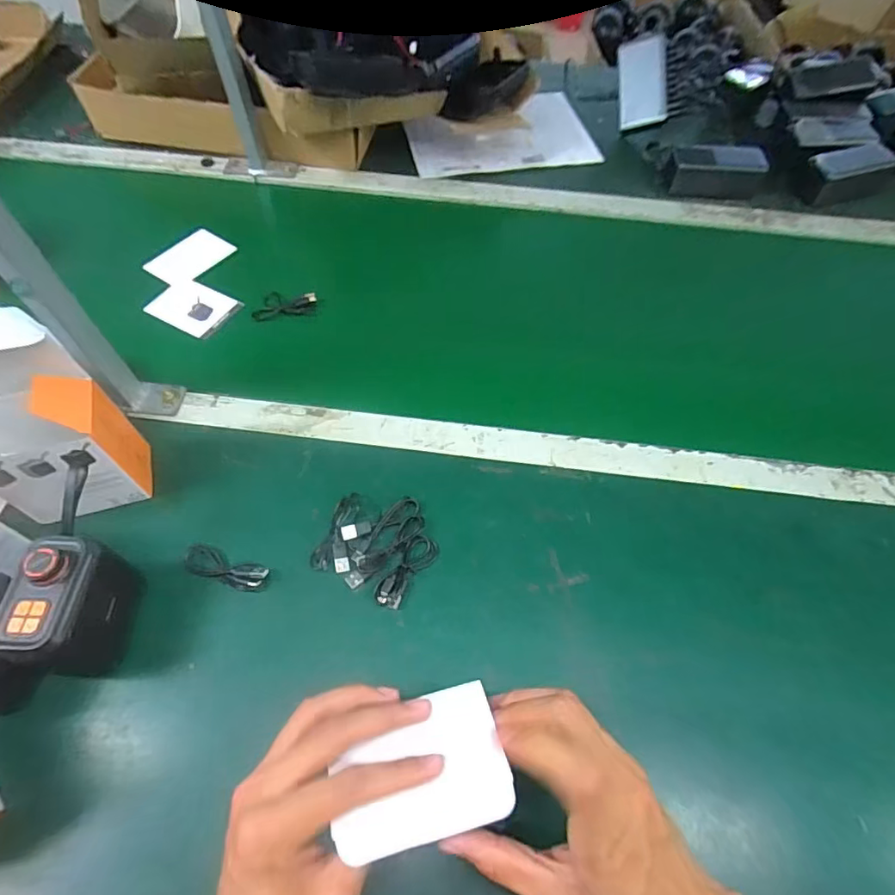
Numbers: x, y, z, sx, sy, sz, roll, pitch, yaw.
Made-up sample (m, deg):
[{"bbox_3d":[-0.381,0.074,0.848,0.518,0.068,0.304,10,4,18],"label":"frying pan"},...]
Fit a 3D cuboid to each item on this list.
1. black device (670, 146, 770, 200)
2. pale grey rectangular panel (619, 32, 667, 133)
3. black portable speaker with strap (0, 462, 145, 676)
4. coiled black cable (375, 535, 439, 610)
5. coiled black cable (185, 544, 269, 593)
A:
[{"bbox_3d":[0.392,-0.399,0.765,0.129,0.057,0.034,3,58,0],"label":"black device"},{"bbox_3d":[0.309,-0.581,0.840,0.072,0.134,0.012,0,6,41],"label":"pale grey rectangular panel"},{"bbox_3d":[-0.282,0.102,0.423,0.055,0.103,0.139,6,58,2],"label":"black portable speaker with strap"},{"bbox_3d":[-0.037,0.111,0.478,0.029,0.011,0.072,32,62,16],"label":"coiled black cable"},{"bbox_3d":[-0.198,0.107,0.471,0.078,0.006,0.027,18,60,9],"label":"coiled black cable"}]

